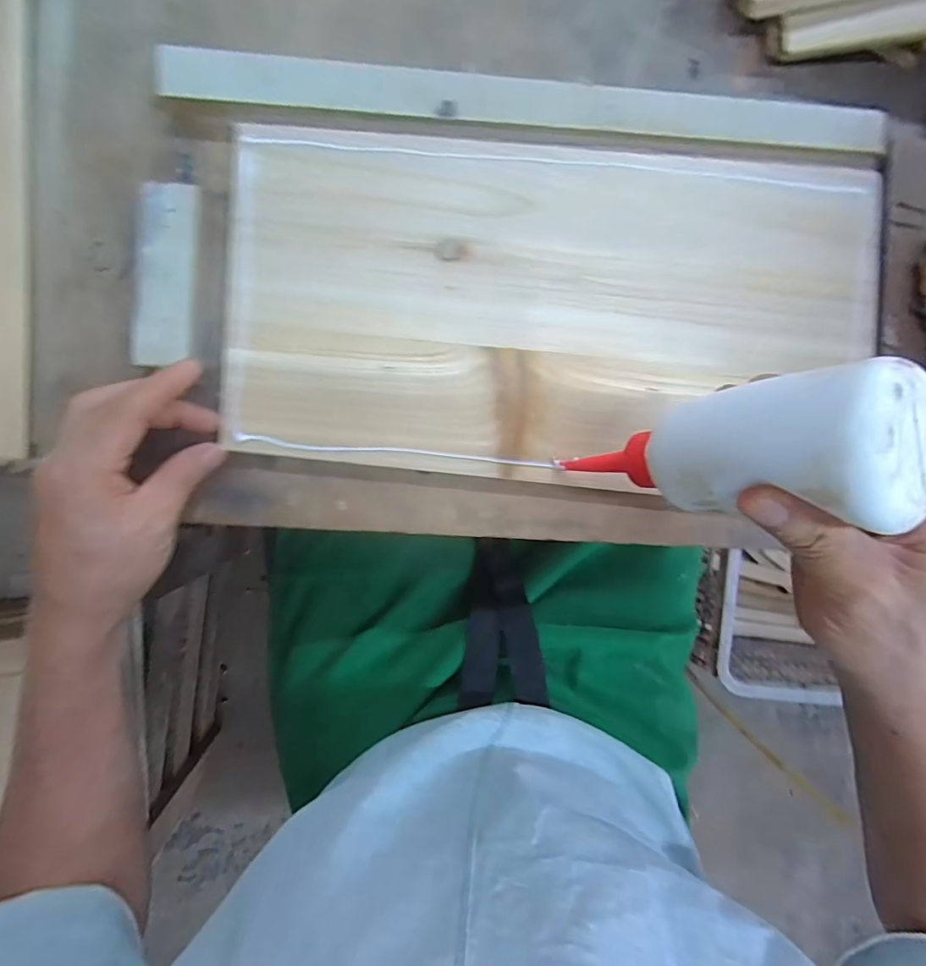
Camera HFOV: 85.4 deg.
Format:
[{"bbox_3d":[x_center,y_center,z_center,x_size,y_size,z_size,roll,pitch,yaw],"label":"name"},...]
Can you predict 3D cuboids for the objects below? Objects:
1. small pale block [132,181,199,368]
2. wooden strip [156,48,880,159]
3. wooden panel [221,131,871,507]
[{"bbox_3d":[-0.170,-0.120,0.288,0.028,0.005,0.104,4,89,-26],"label":"small pale block"},{"bbox_3d":[0.060,-0.239,0.315,0.458,0.015,0.029,-1,91,-6],"label":"wooden strip"},{"bbox_3d":[0.071,-0.108,0.324,0.417,0.013,0.210,-1,91,-6],"label":"wooden panel"}]

